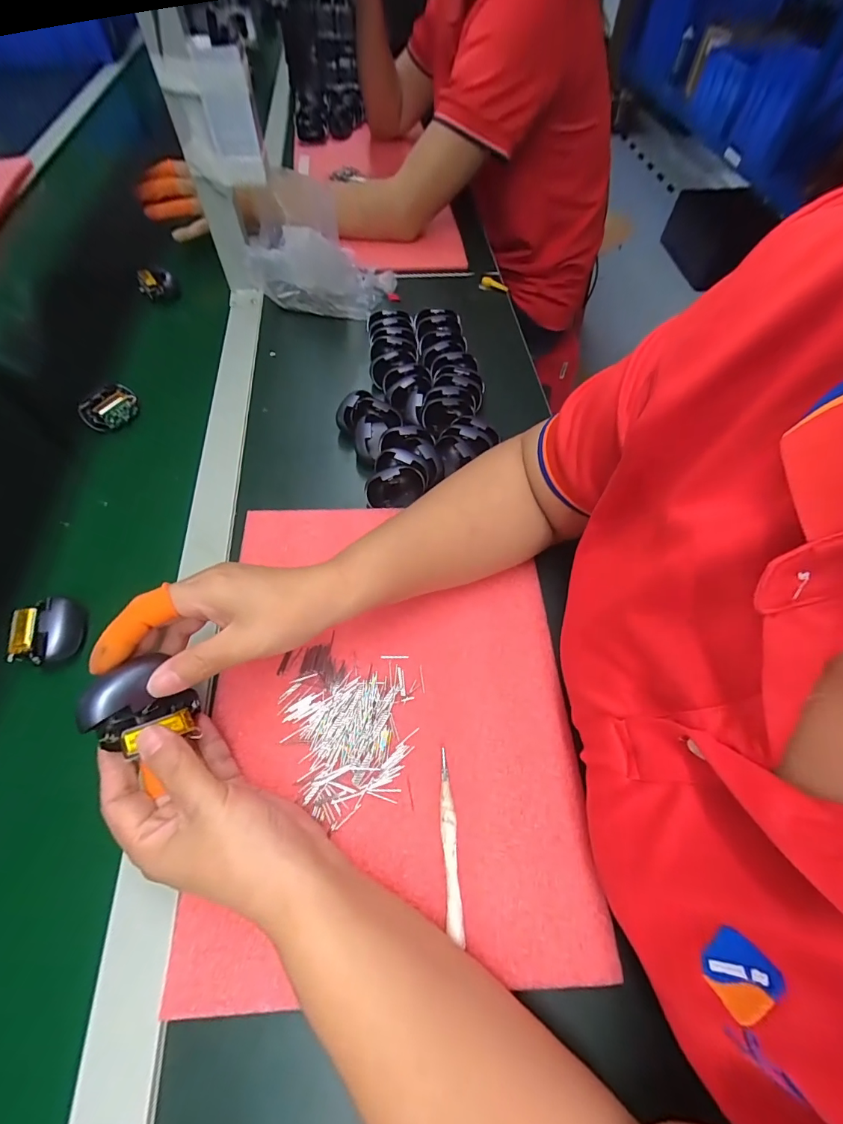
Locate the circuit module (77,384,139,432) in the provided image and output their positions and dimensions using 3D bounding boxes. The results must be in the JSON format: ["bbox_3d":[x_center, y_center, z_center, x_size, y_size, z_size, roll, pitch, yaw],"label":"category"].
[{"bbox_3d":[-0.340,-0.170,0.478,0.036,0.025,0.055,26,63,15],"label":"circuit module"}]

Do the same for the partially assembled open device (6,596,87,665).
[{"bbox_3d":[-0.300,0.057,0.348,0.039,0.024,0.050,-13,60,-7],"label":"partially assembled open device"}]

